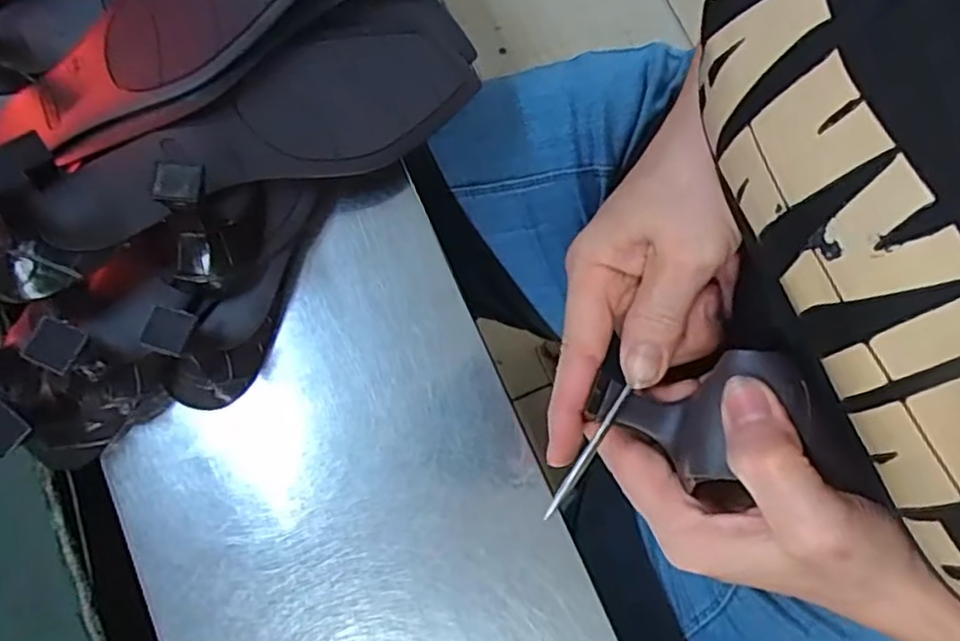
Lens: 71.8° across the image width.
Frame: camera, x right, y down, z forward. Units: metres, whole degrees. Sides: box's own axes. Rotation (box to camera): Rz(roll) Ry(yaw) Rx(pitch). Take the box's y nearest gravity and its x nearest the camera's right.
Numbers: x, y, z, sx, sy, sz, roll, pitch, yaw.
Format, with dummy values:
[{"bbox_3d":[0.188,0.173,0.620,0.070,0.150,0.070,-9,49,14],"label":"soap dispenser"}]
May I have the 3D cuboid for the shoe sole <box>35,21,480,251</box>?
[{"bbox_3d":[-0.102,-0.095,0.328,0.215,0.015,0.072,-28,80,-18],"label":"shoe sole"}]

